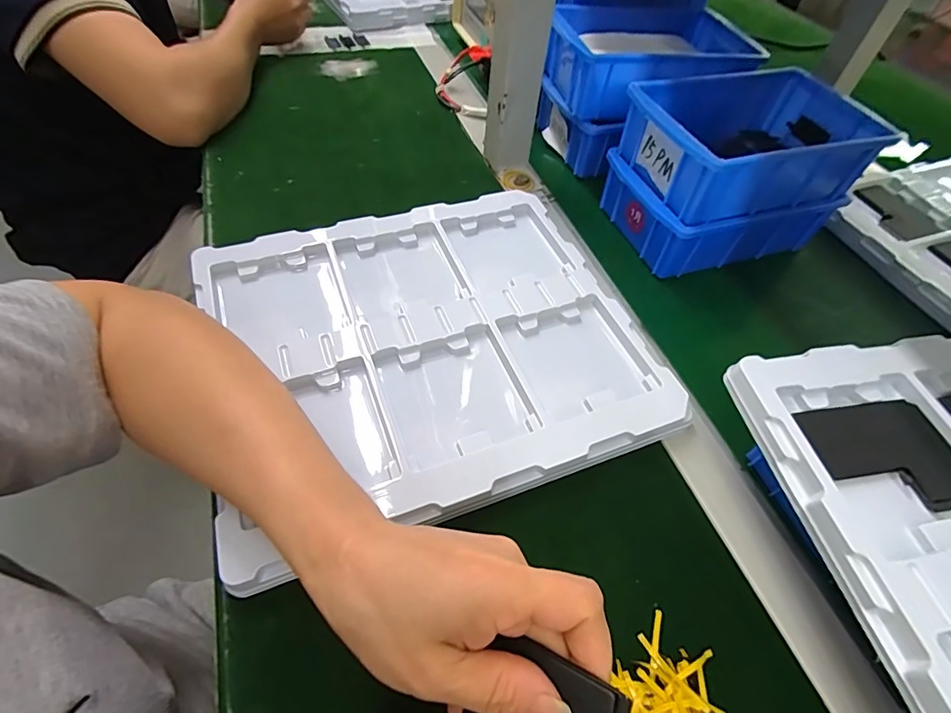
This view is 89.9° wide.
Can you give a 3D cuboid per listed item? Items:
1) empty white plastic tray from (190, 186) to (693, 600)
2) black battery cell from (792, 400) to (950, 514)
[{"bbox_3d":[-0.036,-0.017,0.373,0.310,0.022,0.273,-15,56,-15],"label":"empty white plastic tray"},{"bbox_3d":[0.236,0.057,0.271,0.086,0.004,0.064,-6,54,-9],"label":"black battery cell"}]

